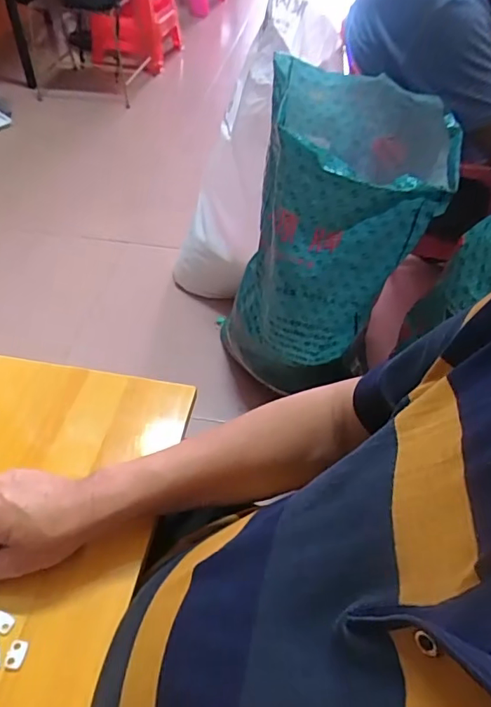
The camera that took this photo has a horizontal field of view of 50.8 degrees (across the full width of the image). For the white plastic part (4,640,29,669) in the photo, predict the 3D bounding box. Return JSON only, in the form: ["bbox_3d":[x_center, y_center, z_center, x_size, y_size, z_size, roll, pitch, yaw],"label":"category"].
[{"bbox_3d":[-0.173,0.226,0.389,0.013,0.004,0.019,10,48,7],"label":"white plastic part"}]

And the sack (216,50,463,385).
[{"bbox_3d":[0.143,-0.188,0.939,0.346,0.515,0.293,20,50,16],"label":"sack"}]

